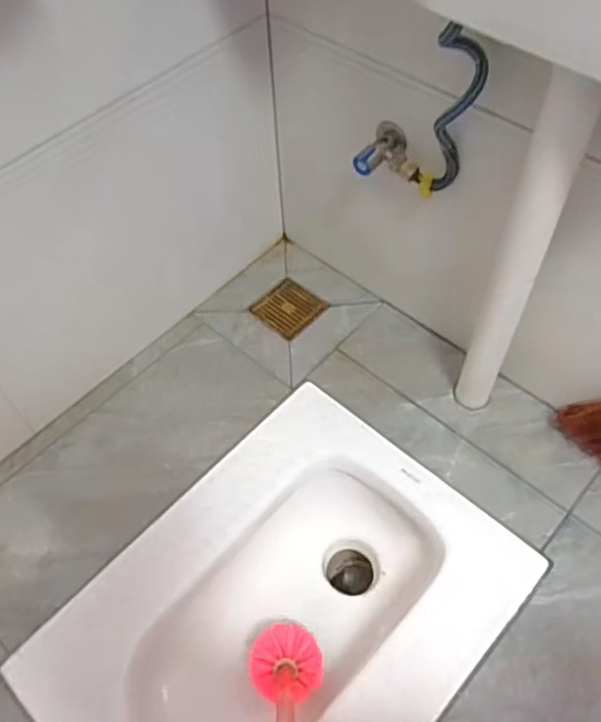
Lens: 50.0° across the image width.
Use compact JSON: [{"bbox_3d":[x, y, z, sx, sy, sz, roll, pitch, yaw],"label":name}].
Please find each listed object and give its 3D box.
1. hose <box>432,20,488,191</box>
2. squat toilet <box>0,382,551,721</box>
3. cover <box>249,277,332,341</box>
[{"bbox_3d":[0.171,-0.271,0.716,0.050,0.212,0.030,15,57,13],"label":"hose"},{"bbox_3d":[-0.019,0.352,0.851,0.412,0.150,0.543,37,64,25],"label":"squat toilet"},{"bbox_3d":[-0.019,-0.089,1.084,0.106,0.011,0.101,38,65,25],"label":"cover"}]

